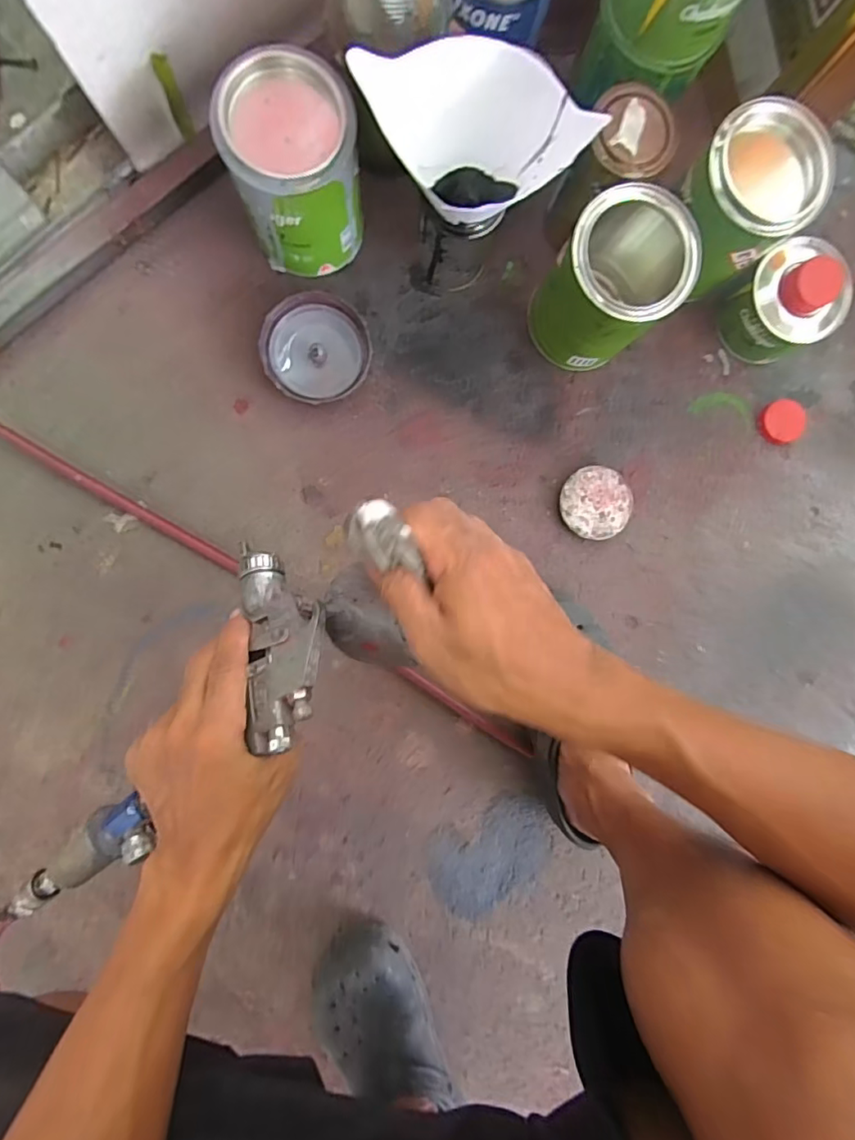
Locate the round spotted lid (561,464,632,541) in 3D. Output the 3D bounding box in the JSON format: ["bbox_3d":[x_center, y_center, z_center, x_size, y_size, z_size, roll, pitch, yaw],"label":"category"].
[{"bbox_3d":[0.180,-0.071,0.562,0.073,0.017,0.076,0,92,-4],"label":"round spotted lid"}]

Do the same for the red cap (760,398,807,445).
[{"bbox_3d":[0.392,-0.163,0.579,0.053,0.008,0.047,-17,93,-4],"label":"red cap"}]

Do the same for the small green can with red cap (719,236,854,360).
[{"bbox_3d":[0.364,-0.274,0.540,0.093,0.080,0.098,0,92,-4],"label":"small green can with red cap"}]

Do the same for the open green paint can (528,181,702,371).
[{"bbox_3d":[0.167,-0.263,0.496,0.102,0.132,0.105,0,92,-4],"label":"open green paint can"}]

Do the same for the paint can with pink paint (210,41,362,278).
[{"bbox_3d":[-0.114,-0.346,0.463,0.106,0.149,0.098,-19,93,-4],"label":"paint can with pink paint"}]

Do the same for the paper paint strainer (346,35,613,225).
[{"bbox_3d":[0.035,-0.350,0.425,0.180,0.093,0.093,11,92,-5],"label":"paper paint strainer"}]

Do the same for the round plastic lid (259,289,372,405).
[{"bbox_3d":[-0.111,-0.218,0.530,0.103,0.034,0.102,0,92,-4],"label":"round plastic lid"}]

